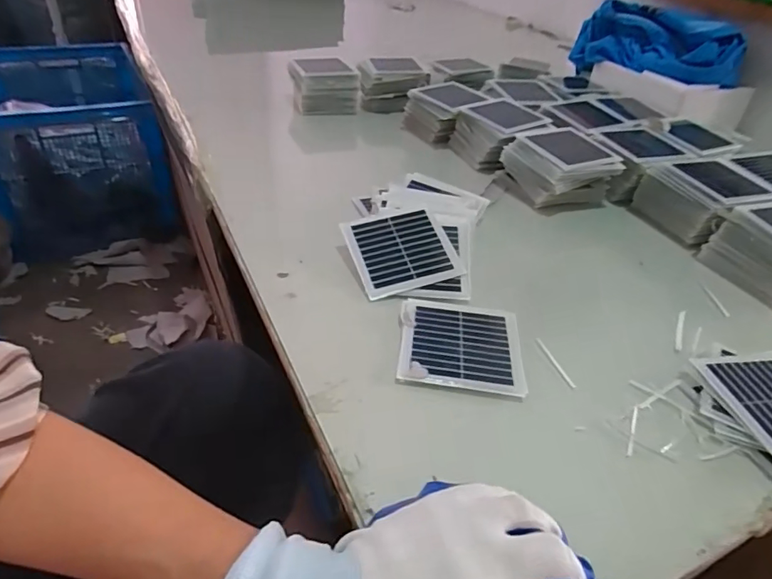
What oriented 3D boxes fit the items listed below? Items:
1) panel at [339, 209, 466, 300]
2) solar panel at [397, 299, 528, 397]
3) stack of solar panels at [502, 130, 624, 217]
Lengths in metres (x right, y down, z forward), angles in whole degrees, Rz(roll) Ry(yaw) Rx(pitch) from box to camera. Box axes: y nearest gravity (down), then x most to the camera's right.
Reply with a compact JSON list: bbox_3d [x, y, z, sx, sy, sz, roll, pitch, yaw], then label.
[{"bbox_3d":[0.015,-0.038,0.474,0.094,0.007,0.093,-16,57,-12],"label":"panel"},{"bbox_3d":[0.061,0.044,0.400,0.098,0.004,0.095,8,38,2],"label":"solar panel"},{"bbox_3d":[0.217,-0.149,0.624,0.118,0.070,0.108,-8,40,-19],"label":"stack of solar panels"}]

